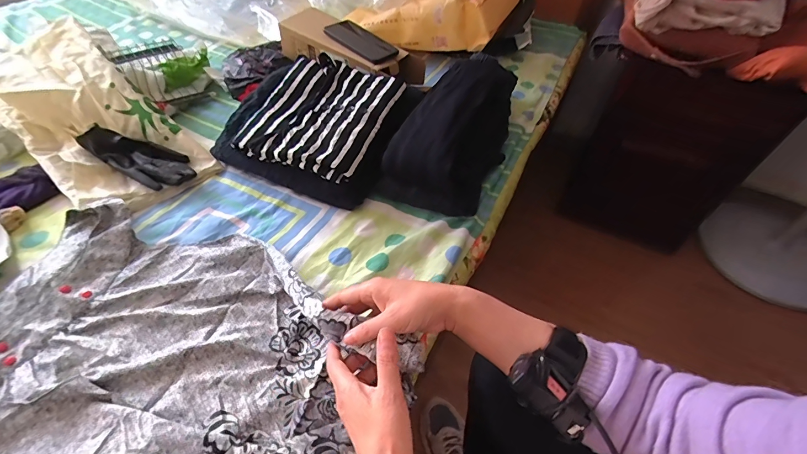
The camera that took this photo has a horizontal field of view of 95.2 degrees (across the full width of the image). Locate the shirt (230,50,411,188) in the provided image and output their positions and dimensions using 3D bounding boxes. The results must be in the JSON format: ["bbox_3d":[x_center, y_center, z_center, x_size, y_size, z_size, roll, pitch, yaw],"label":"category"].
[{"bbox_3d":[-0.142,-0.200,0.647,0.226,0.046,0.257,18,52,12],"label":"shirt"}]

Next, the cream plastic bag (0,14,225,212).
[{"bbox_3d":[-0.545,-0.183,0.636,0.414,0.085,0.209,43,74,7],"label":"cream plastic bag"}]

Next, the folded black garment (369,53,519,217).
[{"bbox_3d":[0.110,-0.184,0.657,0.154,0.126,0.354,24,53,16],"label":"folded black garment"}]

